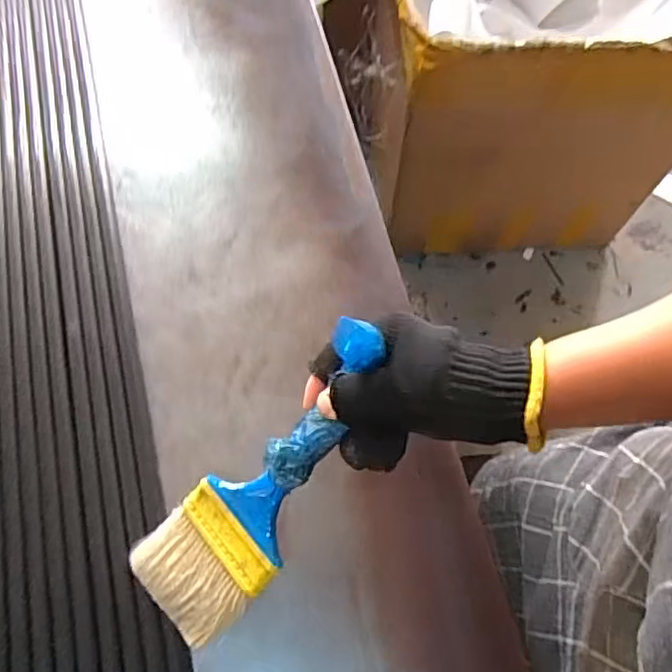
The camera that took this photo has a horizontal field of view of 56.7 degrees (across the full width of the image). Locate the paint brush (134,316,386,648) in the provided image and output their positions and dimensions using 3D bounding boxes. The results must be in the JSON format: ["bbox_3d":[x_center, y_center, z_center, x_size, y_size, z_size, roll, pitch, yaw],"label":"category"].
[{"bbox_3d":[-0.040,0.081,0.364,0.073,0.032,0.213,40,104,14],"label":"paint brush"}]

